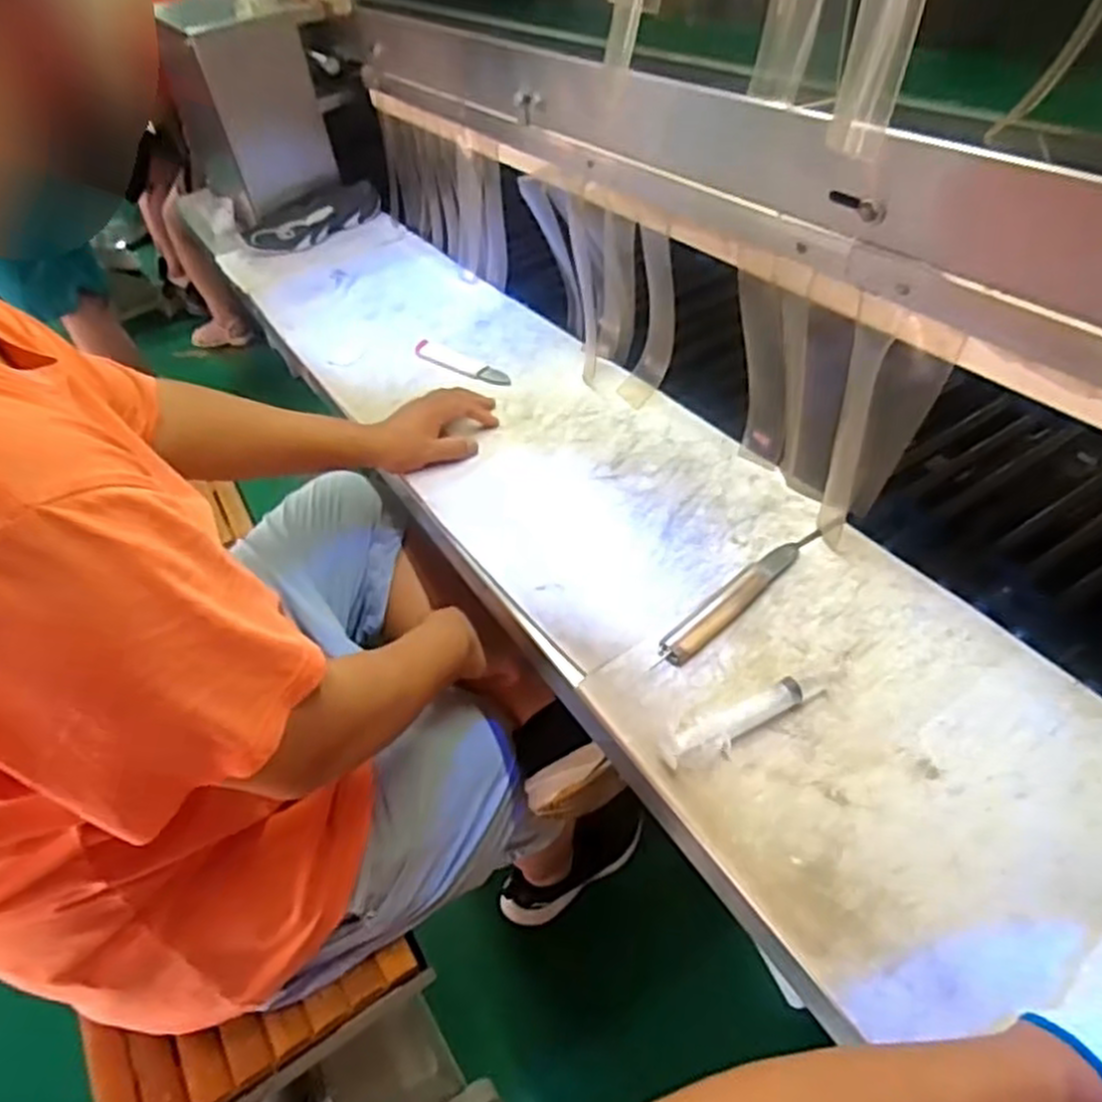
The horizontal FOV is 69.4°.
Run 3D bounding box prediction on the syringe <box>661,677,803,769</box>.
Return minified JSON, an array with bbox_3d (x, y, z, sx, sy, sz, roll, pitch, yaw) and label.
[{"bbox_3d":[0.134,0.124,0.582,0.113,0.024,0.024,-26,45,-16],"label":"syringe"}]

